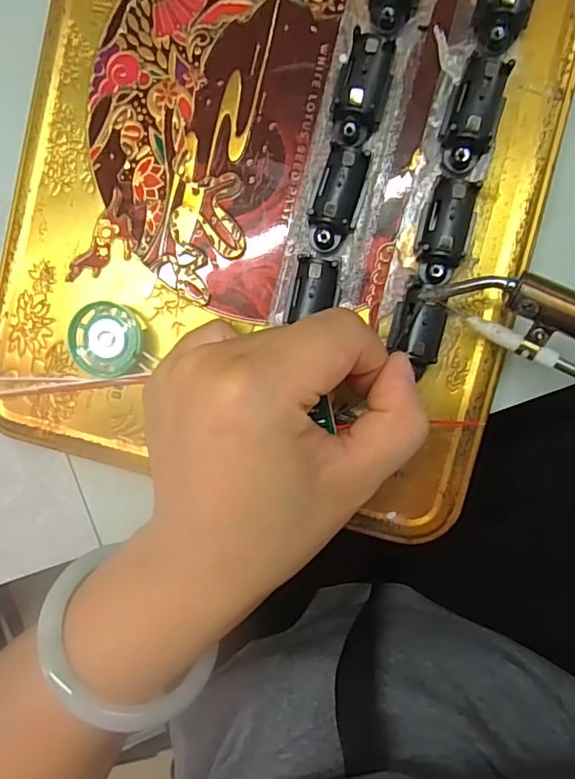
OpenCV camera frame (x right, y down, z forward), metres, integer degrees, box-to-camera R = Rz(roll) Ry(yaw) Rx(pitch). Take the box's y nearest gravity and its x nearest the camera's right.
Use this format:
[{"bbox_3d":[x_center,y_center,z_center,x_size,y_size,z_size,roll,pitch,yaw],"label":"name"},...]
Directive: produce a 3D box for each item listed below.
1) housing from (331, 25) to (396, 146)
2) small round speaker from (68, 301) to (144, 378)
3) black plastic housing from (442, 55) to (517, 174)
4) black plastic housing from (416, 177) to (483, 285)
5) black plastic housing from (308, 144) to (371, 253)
[{"bbox_3d":[0.025,-0.100,0.181,0.015,0.016,0.035,19,95,5],"label":"housing"},{"bbox_3d":[-0.068,-0.019,0.203,0.028,0.008,0.027,3,94,6],"label":"small round speaker"},{"bbox_3d":[0.063,-0.091,0.179,0.018,0.015,0.035,20,95,5],"label":"black plastic housing"},{"bbox_3d":[0.054,-0.053,0.183,0.018,0.015,0.034,14,98,6],"label":"black plastic housing"},{"bbox_3d":[0.017,-0.065,0.186,0.014,0.014,0.033,20,98,5],"label":"black plastic housing"}]

